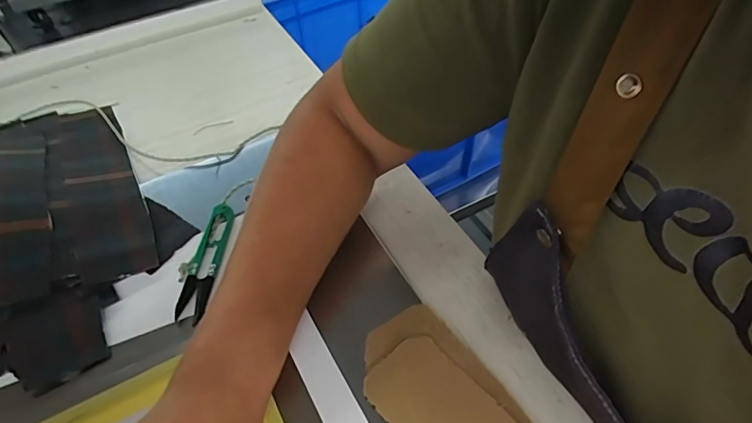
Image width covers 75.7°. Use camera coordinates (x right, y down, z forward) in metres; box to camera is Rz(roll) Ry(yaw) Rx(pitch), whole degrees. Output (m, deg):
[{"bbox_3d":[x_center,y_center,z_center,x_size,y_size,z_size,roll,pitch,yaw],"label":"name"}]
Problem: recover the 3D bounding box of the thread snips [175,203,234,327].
[{"bbox_3d":[-0.133,0.037,0.381,0.022,0.014,0.102,4,48,3],"label":"thread snips"}]

